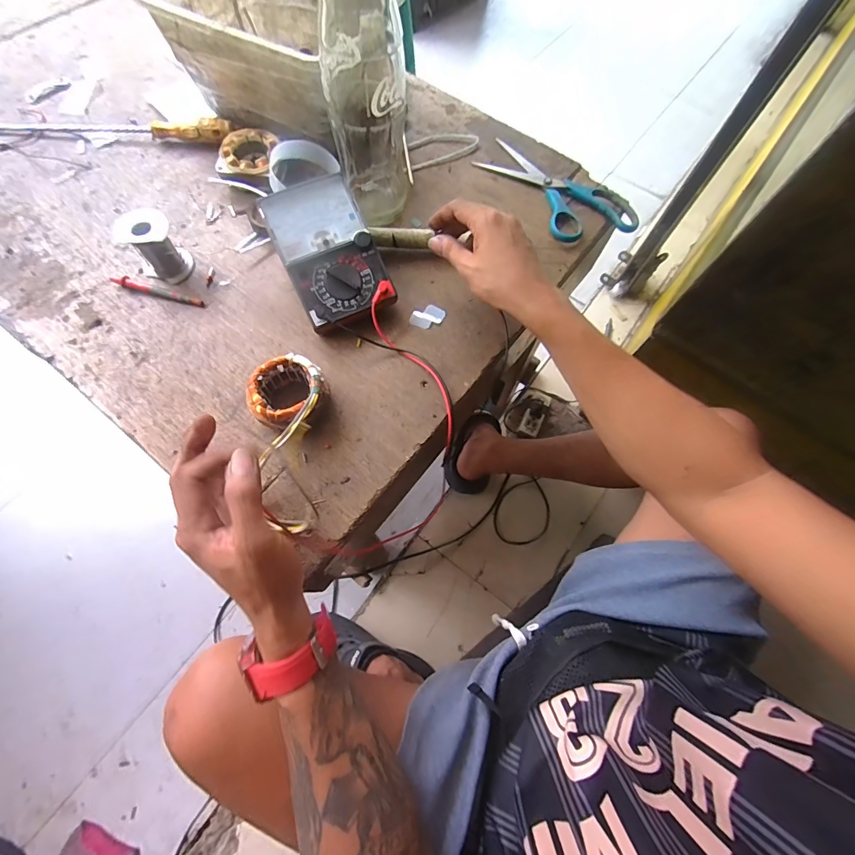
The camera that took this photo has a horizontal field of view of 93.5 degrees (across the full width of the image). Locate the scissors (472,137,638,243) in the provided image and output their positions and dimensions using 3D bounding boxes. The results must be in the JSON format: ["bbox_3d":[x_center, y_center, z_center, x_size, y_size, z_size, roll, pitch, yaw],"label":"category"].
[{"bbox_3d":[0.173,-0.323,0.540,0.120,0.015,0.222,-33,74,-14],"label":"scissors"}]

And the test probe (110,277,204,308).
[{"bbox_3d":[-0.303,-0.153,0.451,0.105,0.010,0.012,18,69,4],"label":"test probe"}]

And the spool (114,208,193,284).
[{"bbox_3d":[-0.297,-0.198,0.443,0.050,0.057,0.048,1,69,-2],"label":"spool"}]

